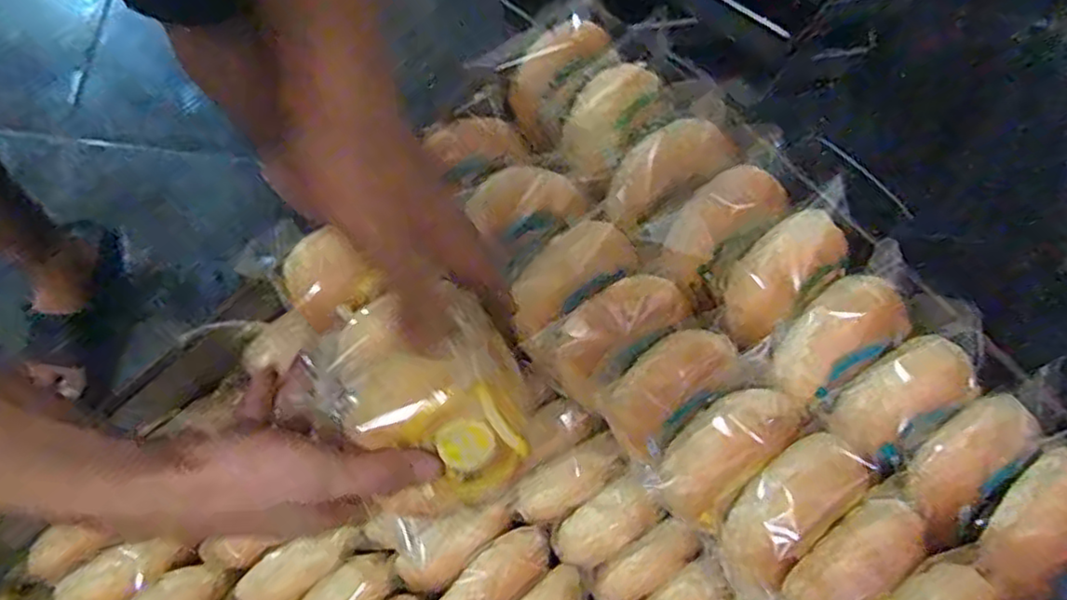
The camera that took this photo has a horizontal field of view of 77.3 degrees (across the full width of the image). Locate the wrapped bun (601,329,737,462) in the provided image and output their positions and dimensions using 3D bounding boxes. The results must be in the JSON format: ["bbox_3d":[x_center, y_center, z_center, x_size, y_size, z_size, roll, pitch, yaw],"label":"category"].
[{"bbox_3d":[0.083,0.055,0.418,0.052,0.042,0.087,43,81,10],"label":"wrapped bun"}]

